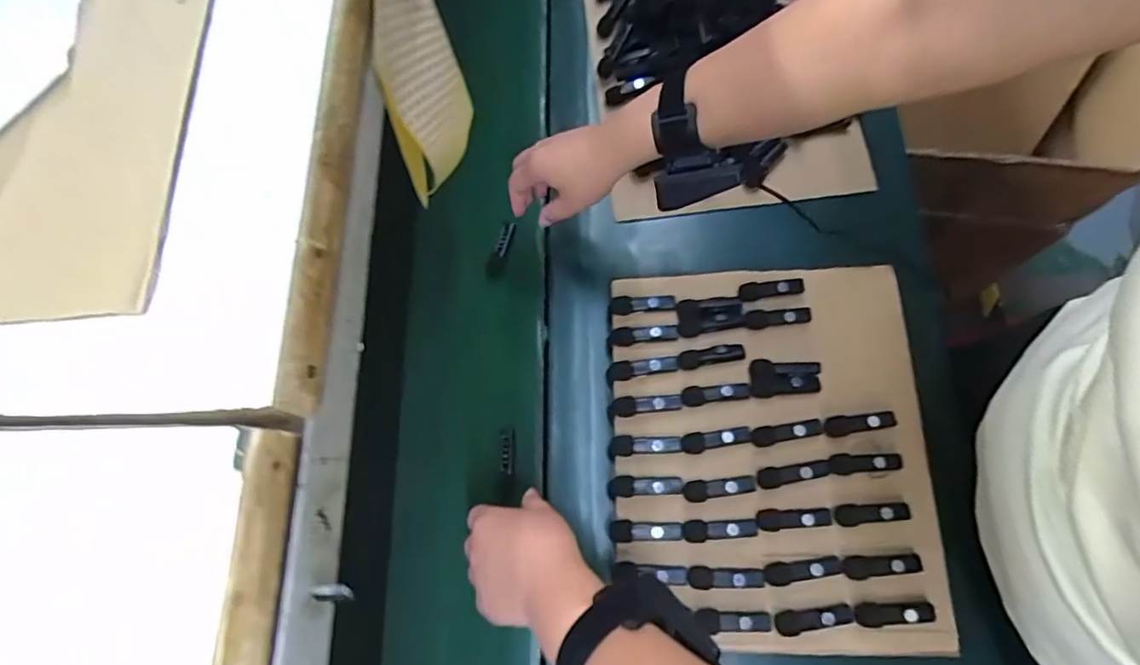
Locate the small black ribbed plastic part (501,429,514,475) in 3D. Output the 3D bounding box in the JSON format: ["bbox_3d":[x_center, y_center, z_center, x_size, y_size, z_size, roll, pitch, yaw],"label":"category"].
[{"bbox_3d":[-0.063,0.120,0.573,0.013,0.013,0.042,-3,72,6],"label":"small black ribbed plastic part"}]

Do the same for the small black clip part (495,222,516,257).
[{"bbox_3d":[-0.074,-0.108,0.646,0.014,0.007,0.046,12,75,11],"label":"small black clip part"}]

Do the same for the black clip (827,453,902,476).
[{"bbox_3d":[0.273,0.119,0.523,0.068,0.006,0.019,-8,72,5],"label":"black clip"}]

